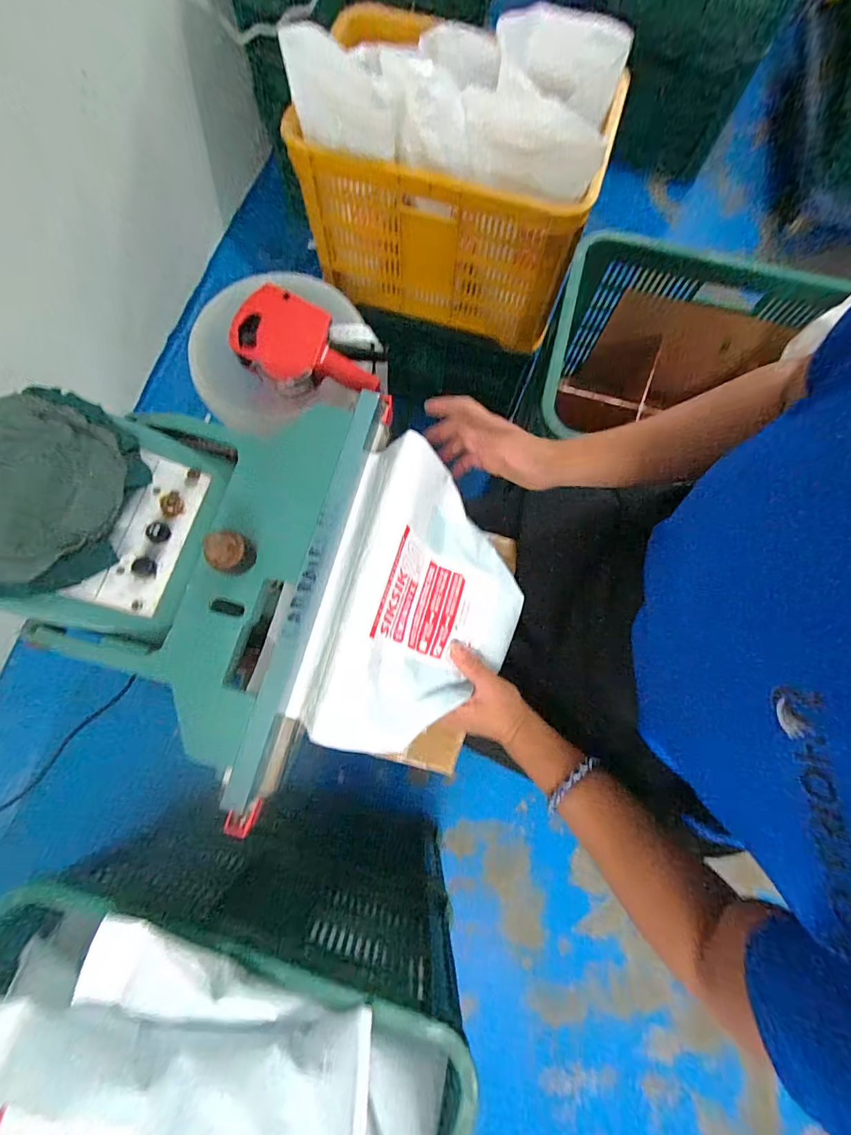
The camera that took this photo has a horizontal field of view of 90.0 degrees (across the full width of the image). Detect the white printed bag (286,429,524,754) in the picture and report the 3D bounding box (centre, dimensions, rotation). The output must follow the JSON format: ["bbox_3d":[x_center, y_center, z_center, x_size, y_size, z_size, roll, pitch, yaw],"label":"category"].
[{"bbox_3d":[-0.003,0.026,0.371,0.176,0.093,0.247,16,77,3],"label":"white printed bag"}]

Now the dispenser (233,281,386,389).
[{"bbox_3d":[-0.160,-0.311,0.609,0.216,0.058,0.142,17,77,3],"label":"dispenser"}]

